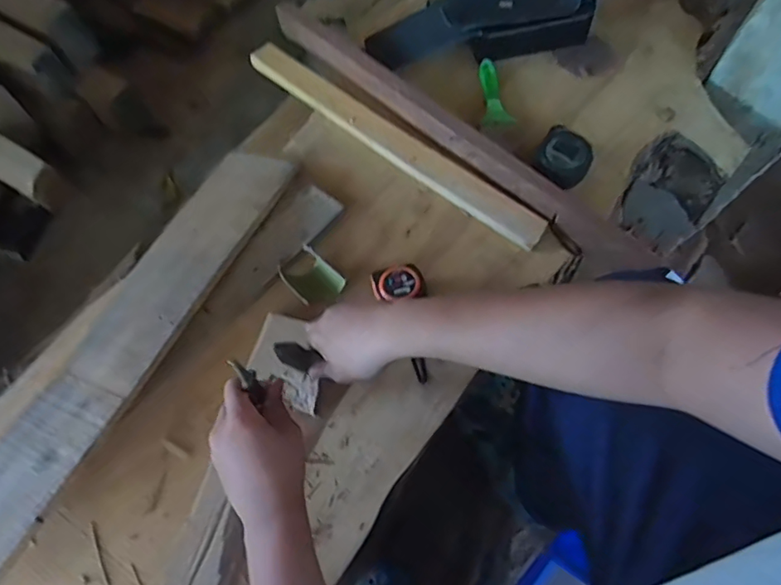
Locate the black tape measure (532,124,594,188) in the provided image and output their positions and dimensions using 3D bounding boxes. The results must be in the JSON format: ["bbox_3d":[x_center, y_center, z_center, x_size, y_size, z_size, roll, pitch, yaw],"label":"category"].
[{"bbox_3d":[0.244,-0.193,0.752,0.076,0.044,0.069,28,69,11],"label":"black tape measure"}]

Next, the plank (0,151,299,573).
[{"bbox_3d":[-0.313,0.044,0.654,0.130,0.022,0.590,19,64,26],"label":"plank"}]

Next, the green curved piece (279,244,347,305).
[{"bbox_3d":[-0.106,-0.019,0.705,0.081,0.038,0.056,41,72,15],"label":"green curved piece"}]

